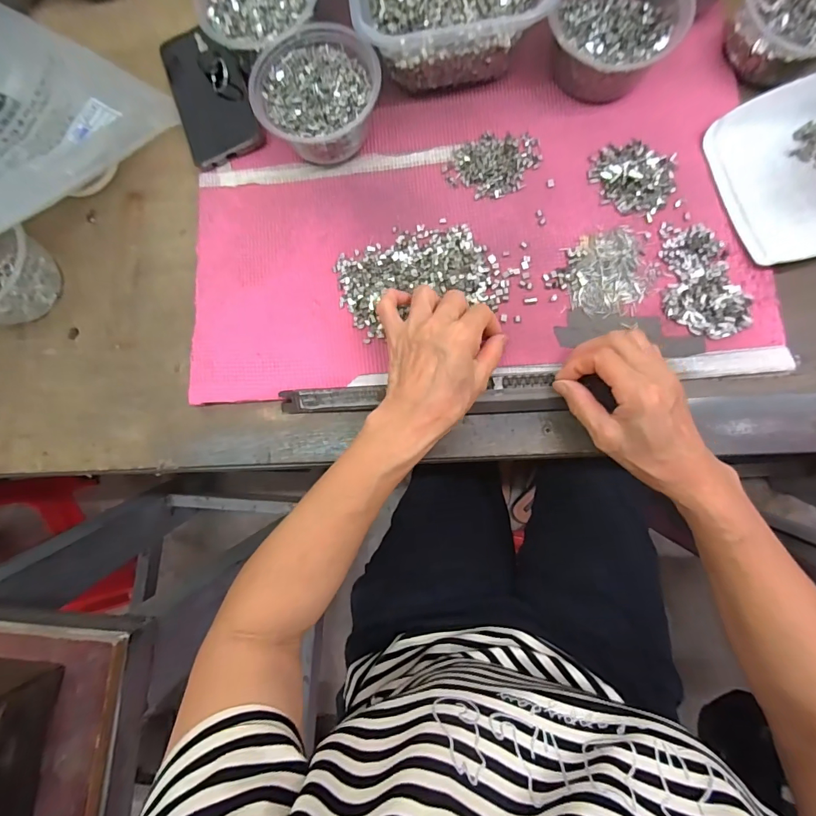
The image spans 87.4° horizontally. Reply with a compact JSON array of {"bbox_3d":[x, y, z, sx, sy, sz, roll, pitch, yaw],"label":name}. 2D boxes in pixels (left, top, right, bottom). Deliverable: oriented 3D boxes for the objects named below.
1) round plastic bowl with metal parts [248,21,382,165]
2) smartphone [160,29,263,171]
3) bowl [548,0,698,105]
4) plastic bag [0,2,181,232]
[{"bbox_3d":[-0.083,-0.294,0.400,0.111,0.052,0.118,-1,81,5],"label":"round plastic bowl with metal parts"},{"bbox_3d":[-0.201,-0.321,0.432,0.076,0.013,0.147,-19,80,1],"label":"smartphone"},{"bbox_3d":[0.188,-0.347,0.380,0.110,0.057,0.120,-1,81,5],"label":"bowl"},{"bbox_3d":[-0.413,-0.290,0.414,0.269,0.081,0.223,30,84,9],"label":"plastic bag"}]

